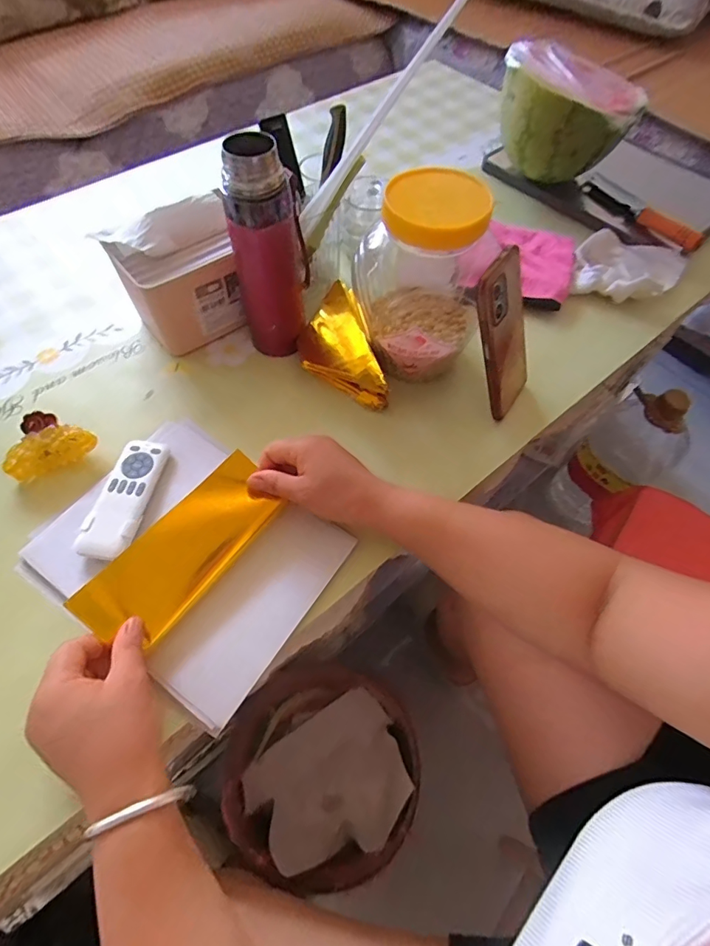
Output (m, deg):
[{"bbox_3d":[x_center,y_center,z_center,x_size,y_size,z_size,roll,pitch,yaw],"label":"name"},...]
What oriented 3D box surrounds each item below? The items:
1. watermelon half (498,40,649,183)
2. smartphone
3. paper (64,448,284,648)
[{"bbox_3d":[0.289,-0.496,0.667,0.186,0.133,0.145,30,63,15],"label":"watermelon half"},{"bbox_3d":[0.151,-0.132,0.468,0.068,0.161,0.016,-40,44,-22],"label":"smartphone"},{"bbox_3d":[-0.143,0.066,0.398,0.070,0.014,0.176,51,62,-17],"label":"paper"}]

